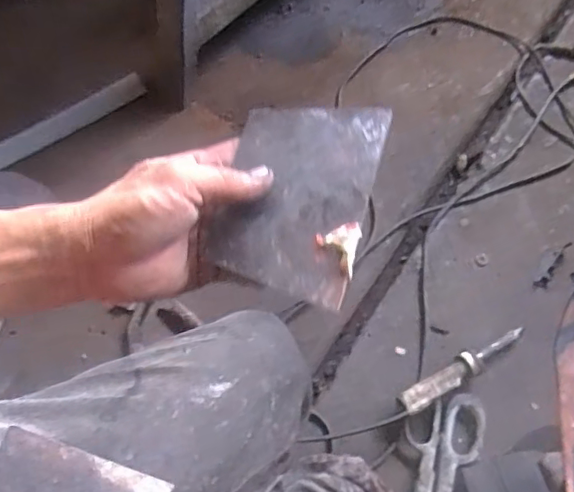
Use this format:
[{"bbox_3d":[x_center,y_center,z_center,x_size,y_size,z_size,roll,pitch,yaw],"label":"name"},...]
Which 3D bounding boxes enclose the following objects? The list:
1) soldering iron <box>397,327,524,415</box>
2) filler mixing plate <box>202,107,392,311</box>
[{"bbox_3d":[0.213,0.144,0.667,0.187,0.028,0.028,-26,70,-14],"label":"soldering iron"},{"bbox_3d":[0.002,-0.030,0.329,0.091,0.007,0.117,11,75,17],"label":"filler mixing plate"}]

